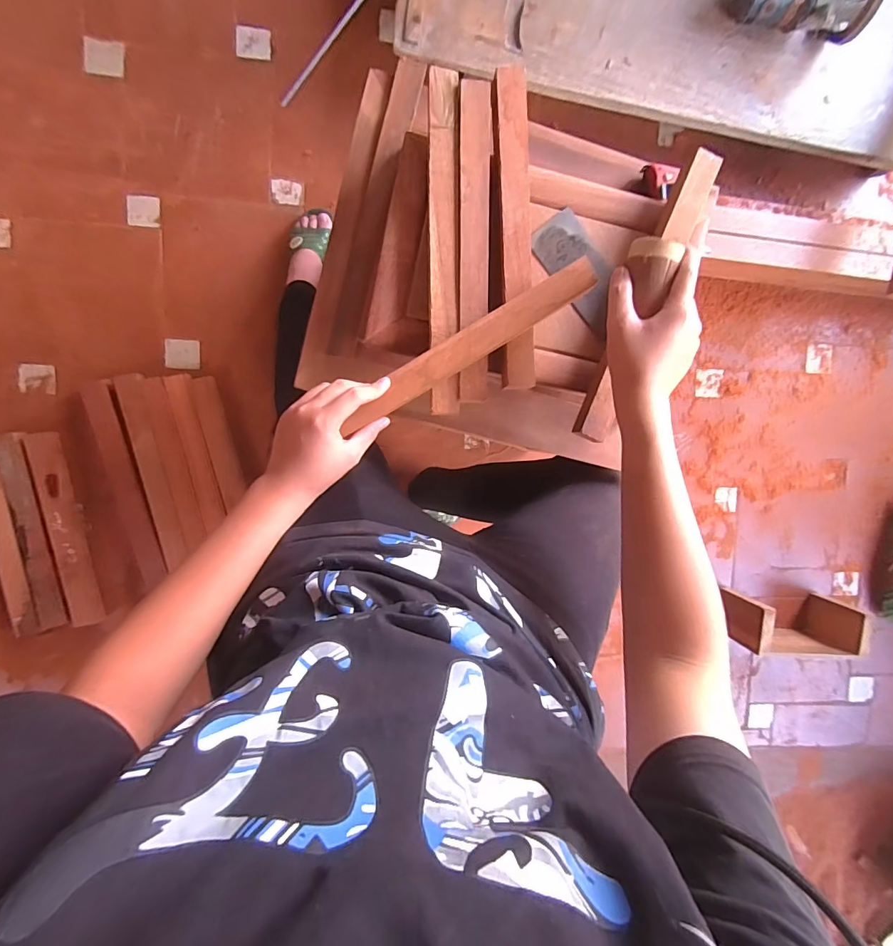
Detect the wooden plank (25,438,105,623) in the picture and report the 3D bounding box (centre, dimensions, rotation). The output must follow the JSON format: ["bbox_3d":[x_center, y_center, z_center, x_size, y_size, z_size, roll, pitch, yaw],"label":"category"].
[{"bbox_3d":[-0.831,0.126,0.969,0.068,0.027,0.426,-10,95,-5],"label":"wooden plank"}]

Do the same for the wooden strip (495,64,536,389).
[{"bbox_3d":[0.076,-0.262,0.484,0.034,0.015,0.333,-2,94,-4],"label":"wooden strip"}]

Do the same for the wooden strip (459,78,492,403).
[{"bbox_3d":[0.031,-0.249,0.481,0.032,0.008,0.334,0,93,-6],"label":"wooden strip"}]

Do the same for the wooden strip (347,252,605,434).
[{"bbox_3d":[0.024,-0.132,0.460,0.293,0.013,0.035,-33,96,-1],"label":"wooden strip"}]

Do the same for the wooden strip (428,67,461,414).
[{"bbox_3d":[-0.002,-0.241,0.468,0.031,0.010,0.350,-1,93,-6],"label":"wooden strip"}]

